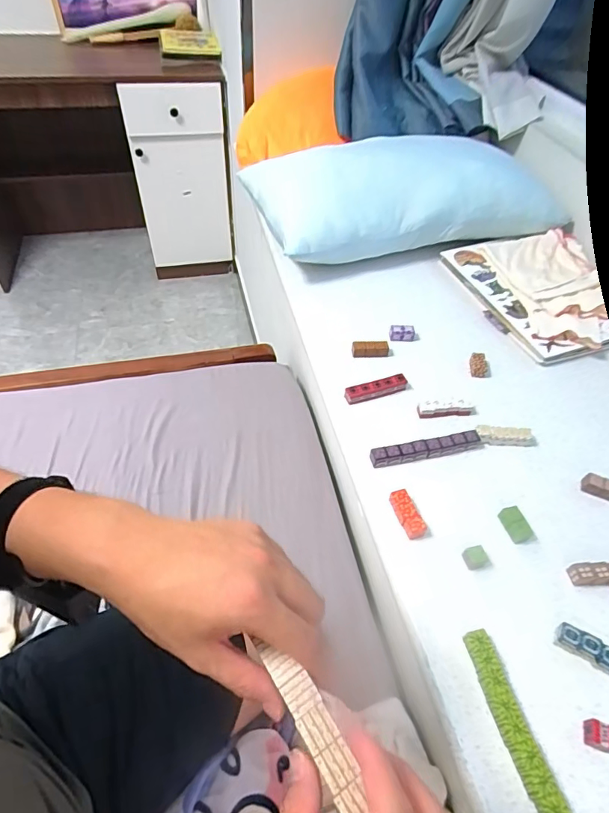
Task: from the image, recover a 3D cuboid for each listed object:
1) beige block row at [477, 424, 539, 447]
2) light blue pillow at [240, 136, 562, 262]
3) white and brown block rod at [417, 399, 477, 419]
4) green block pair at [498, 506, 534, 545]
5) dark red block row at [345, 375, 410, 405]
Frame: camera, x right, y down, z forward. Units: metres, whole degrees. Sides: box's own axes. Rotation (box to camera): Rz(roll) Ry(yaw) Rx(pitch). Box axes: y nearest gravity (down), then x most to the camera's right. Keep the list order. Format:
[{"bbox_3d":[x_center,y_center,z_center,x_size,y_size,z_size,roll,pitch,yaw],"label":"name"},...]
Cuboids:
[{"bbox_3d":[0.297,0.044,0.691,0.092,0.027,0.021,0,49,-4],"label":"beige block row"},{"bbox_3d":[0.193,-0.482,1.022,0.598,0.142,0.359,-9,50,-11],"label":"light blue pillow"},{"bbox_3d":[0.222,0.001,0.723,0.096,0.025,0.026,-7,50,-9],"label":"white and brown block rod"},{"bbox_3d":[0.268,0.150,0.598,0.023,0.021,0.042,-15,51,-16],"label":"green block pair"},{"bbox_3d":[0.115,-0.027,0.742,0.103,0.022,0.026,-15,52,-16],"label":"dark red block row"}]

